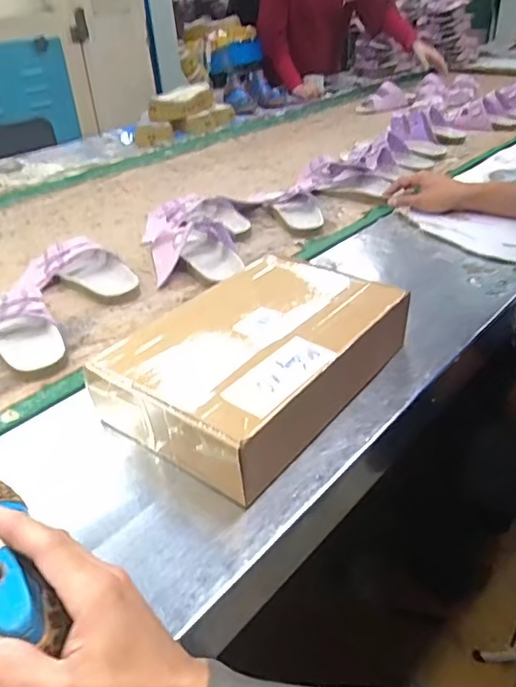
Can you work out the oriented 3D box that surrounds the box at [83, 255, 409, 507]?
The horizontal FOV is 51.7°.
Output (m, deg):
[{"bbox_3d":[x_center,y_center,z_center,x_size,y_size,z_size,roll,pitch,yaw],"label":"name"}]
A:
[{"bbox_3d":[0.004,0.012,0.576,0.198,0.084,0.299,23,42,32],"label":"box"}]

